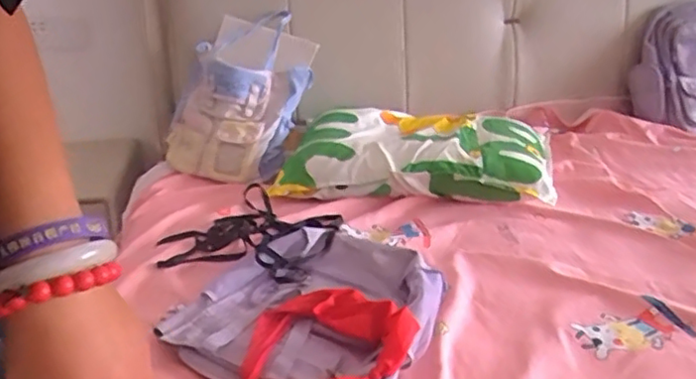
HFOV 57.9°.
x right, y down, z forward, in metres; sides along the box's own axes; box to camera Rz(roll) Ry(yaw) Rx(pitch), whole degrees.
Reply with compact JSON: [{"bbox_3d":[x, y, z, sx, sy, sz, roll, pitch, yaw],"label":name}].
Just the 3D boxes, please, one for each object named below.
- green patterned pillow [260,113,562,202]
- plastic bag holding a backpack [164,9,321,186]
[{"bbox_3d":[0.136,-0.085,1.311,0.543,0.098,0.278,3,27,10],"label":"green patterned pillow"},{"bbox_3d":[-0.231,-0.195,1.384,0.288,0.399,0.083,31,1,11],"label":"plastic bag holding a backpack"}]

